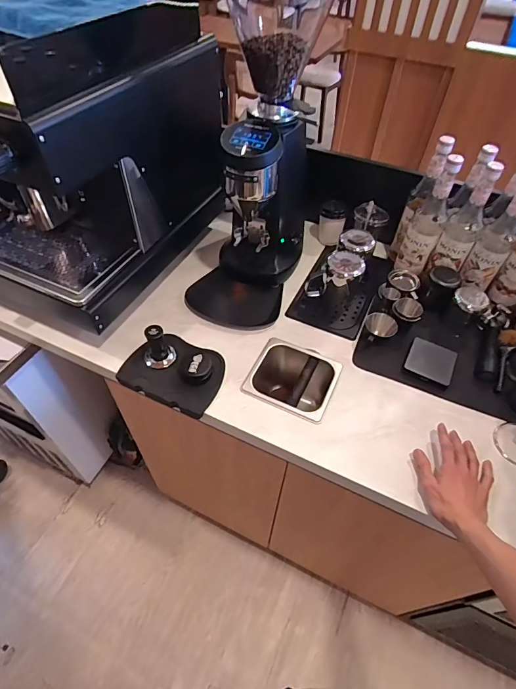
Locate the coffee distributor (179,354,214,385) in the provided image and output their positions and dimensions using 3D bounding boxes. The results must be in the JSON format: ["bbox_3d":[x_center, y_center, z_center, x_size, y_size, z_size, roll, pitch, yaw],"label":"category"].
[{"bbox_3d":[-0.124,0.054,0.768,0.068,0.033,0.060,-3,51,-5],"label":"coffee distributor"}]

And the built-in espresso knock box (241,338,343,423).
[{"bbox_3d":[0.071,0.108,0.848,0.171,0.142,0.160,21,53,14],"label":"built-in espresso knock box"}]

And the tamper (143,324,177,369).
[{"bbox_3d":[-0.205,-0.004,0.777,0.063,0.084,0.051,-30,58,-24],"label":"tamper"}]

